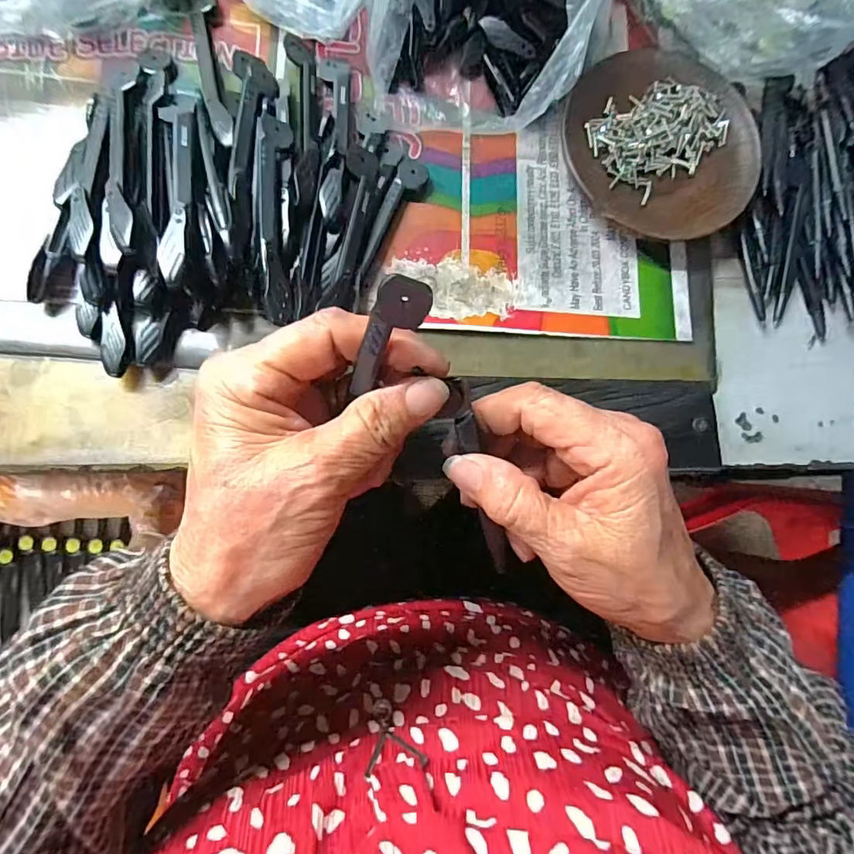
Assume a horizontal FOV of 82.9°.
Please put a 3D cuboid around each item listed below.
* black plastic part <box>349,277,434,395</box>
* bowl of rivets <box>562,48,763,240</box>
[{"bbox_3d":[-0.014,-0.029,0.160,0.016,0.046,0.007,31,44,-5],"label":"black plastic part"},{"bbox_3d":[0.138,-0.166,0.280,0.113,0.011,0.117,1,86,-8],"label":"bowl of rivets"}]

